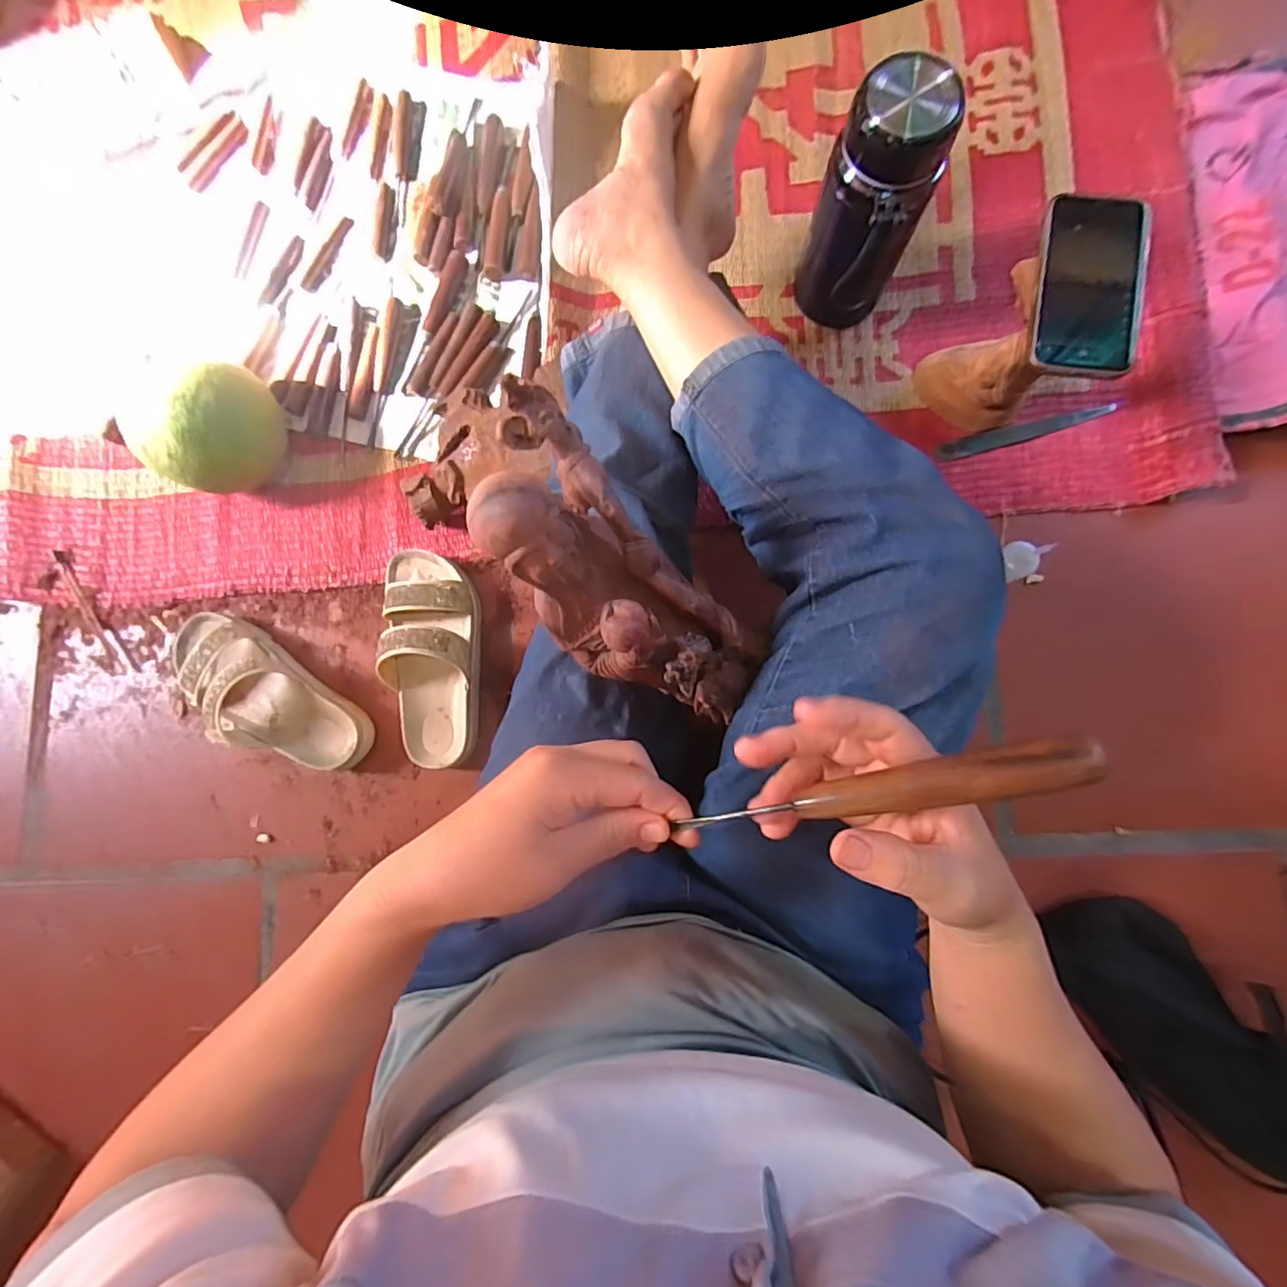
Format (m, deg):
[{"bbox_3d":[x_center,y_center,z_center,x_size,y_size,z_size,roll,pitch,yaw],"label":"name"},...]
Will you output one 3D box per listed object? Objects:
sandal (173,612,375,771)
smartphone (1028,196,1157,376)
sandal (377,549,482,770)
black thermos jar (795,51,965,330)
[{"bbox_3d":[-0.401,0.060,0.591,0.235,0.070,0.106,37,85,6],"label":"sandal"},{"bbox_3d":[0.356,-0.286,0.452,0.075,0.015,0.148,9,83,2],"label":"smartphone"},{"bbox_3d":[-0.219,0.010,0.587,0.088,0.077,0.225,-7,82,0],"label":"sandal"},{"bbox_3d":[0.209,-0.400,0.541,0.096,0.213,0.082,29,86,4],"label":"black thermos jar"}]

